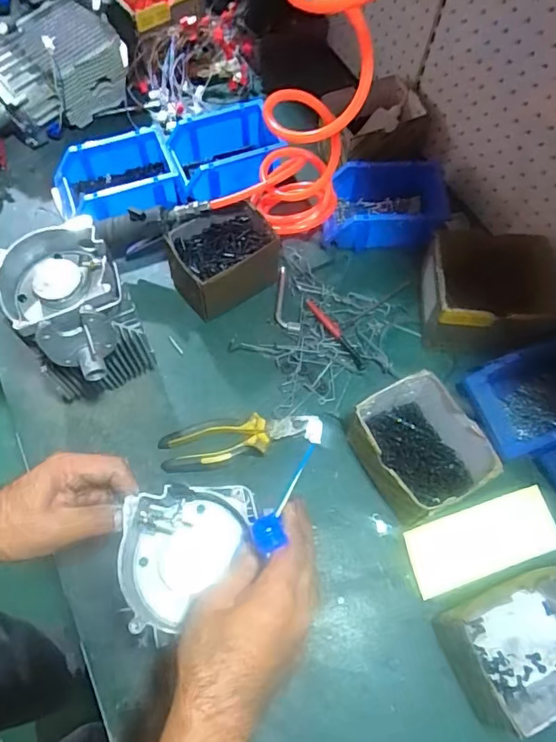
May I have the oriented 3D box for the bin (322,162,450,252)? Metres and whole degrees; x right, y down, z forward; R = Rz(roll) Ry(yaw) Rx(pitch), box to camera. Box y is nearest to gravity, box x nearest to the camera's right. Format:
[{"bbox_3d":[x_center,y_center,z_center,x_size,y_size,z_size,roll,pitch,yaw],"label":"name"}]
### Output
[{"bbox_3d":[0.166,-0.251,0.789,0.186,0.085,0.113,0,65,-2],"label":"bin"}]

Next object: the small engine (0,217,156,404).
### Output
[{"bbox_3d":[-0.228,-0.043,0.614,0.132,0.207,0.162,-36,71,-17],"label":"small engine"}]

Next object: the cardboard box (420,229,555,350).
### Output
[{"bbox_3d":[0.287,-0.104,0.705,0.161,0.105,0.152,8,65,2],"label":"cardboard box"}]

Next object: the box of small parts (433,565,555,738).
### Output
[{"bbox_3d":[0.263,0.280,0.528,0.159,0.089,0.119,-22,67,-11],"label":"box of small parts"}]

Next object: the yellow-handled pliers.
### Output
[{"bbox_3d":[-0.057,0.089,0.654,0.184,0.019,0.059,-8,65,-5],"label":"yellow-handled pliers"}]

